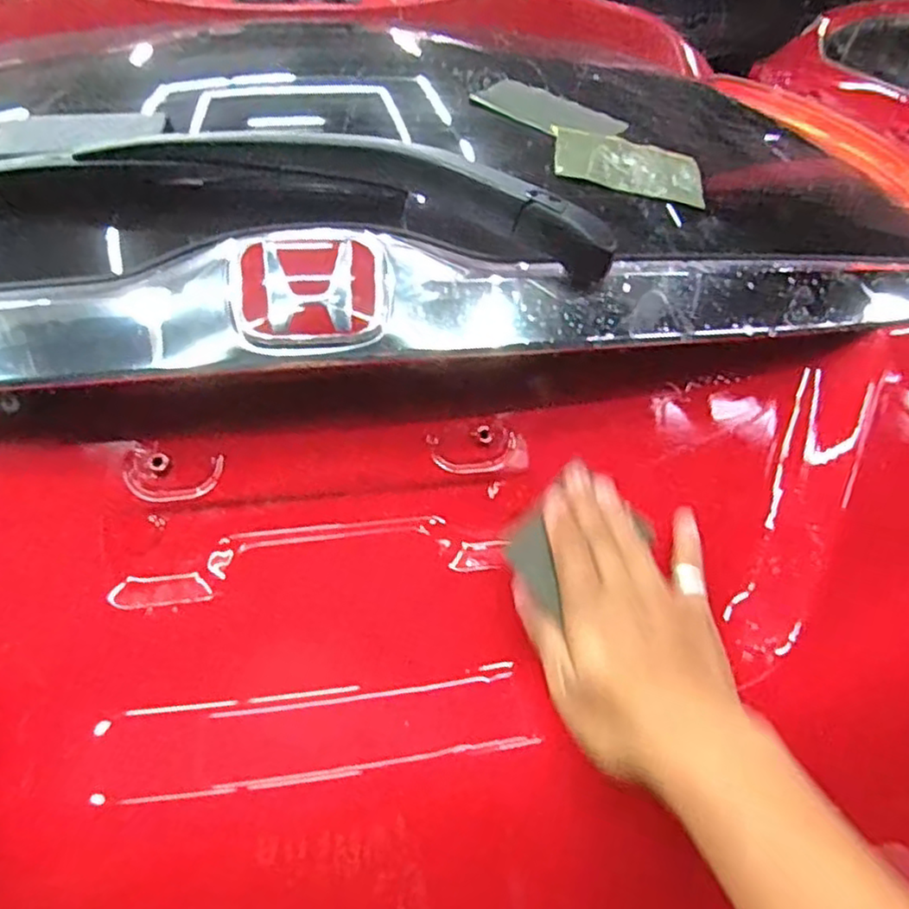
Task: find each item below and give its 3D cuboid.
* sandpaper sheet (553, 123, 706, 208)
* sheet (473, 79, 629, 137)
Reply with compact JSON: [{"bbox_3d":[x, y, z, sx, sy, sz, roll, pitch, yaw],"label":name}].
[{"bbox_3d":[0.135,-0.228,0.533,0.116,0.004,0.069,10,55,-3],"label":"sandpaper sheet"},{"bbox_3d":[0.078,-0.284,0.563,0.117,0.004,0.075,31,51,15],"label":"sheet"}]

